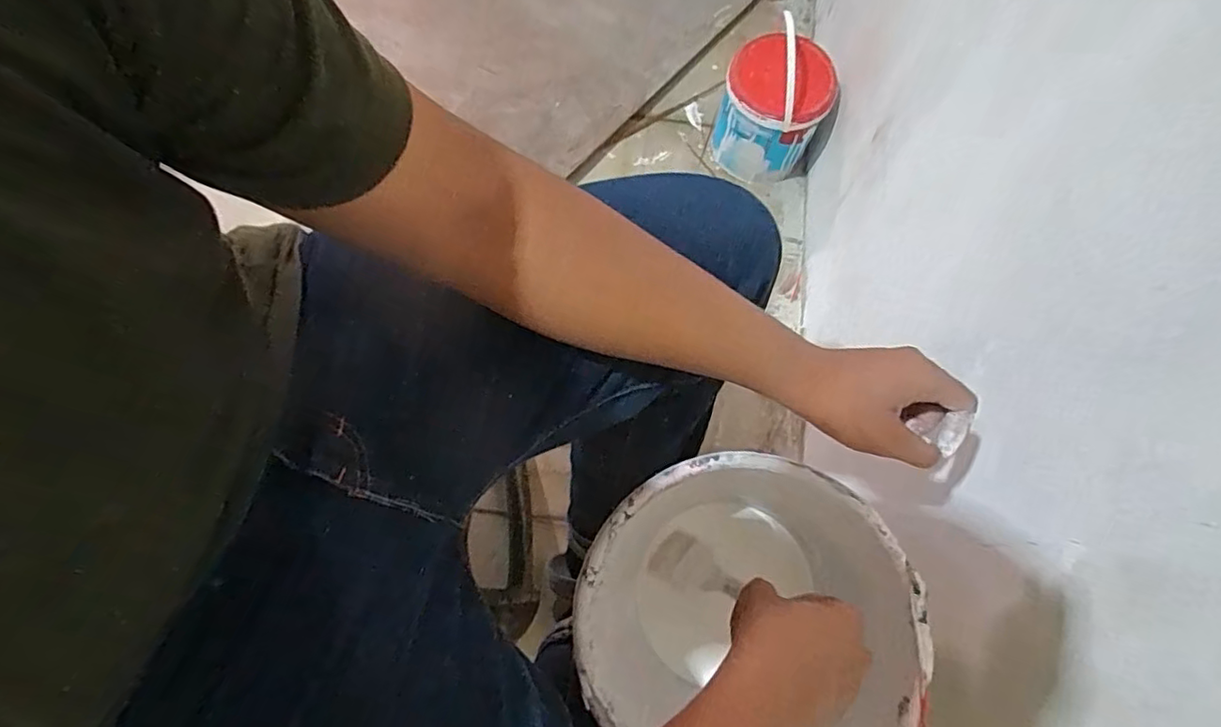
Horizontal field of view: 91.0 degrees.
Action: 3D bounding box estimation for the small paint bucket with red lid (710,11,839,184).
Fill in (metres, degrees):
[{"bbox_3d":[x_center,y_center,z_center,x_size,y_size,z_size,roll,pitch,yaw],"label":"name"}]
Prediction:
[{"bbox_3d":[0.282,-0.448,1.042,0.177,0.194,0.183,1,72,-2],"label":"small paint bucket with red lid"}]

